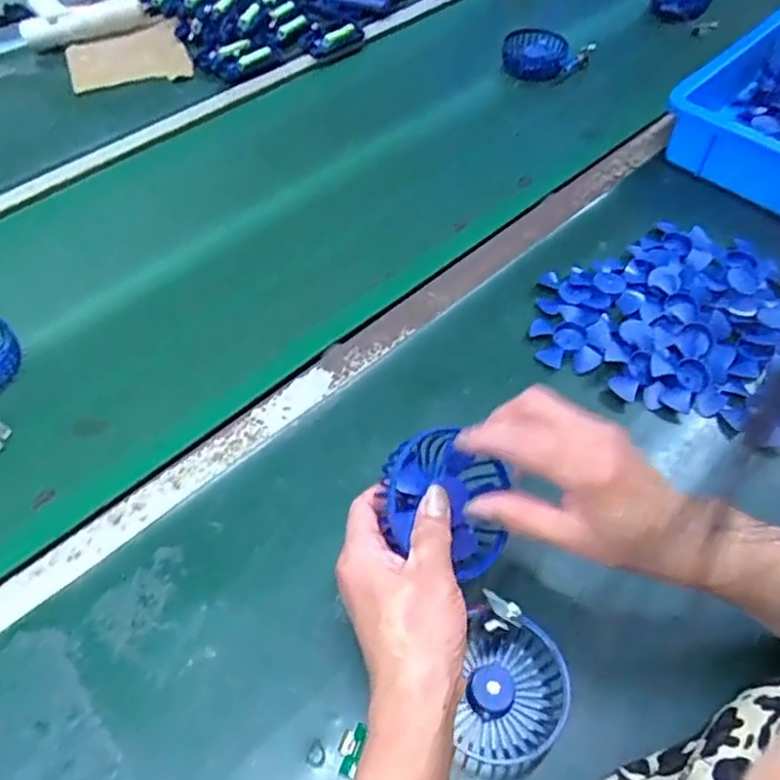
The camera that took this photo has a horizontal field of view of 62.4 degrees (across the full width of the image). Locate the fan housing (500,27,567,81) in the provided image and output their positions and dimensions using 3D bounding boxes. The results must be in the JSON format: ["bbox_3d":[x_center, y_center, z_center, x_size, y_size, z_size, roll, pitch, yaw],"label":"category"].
[{"bbox_3d":[0.206,-0.484,0.917,0.085,0.040,0.099,6,54,3],"label":"fan housing"}]

